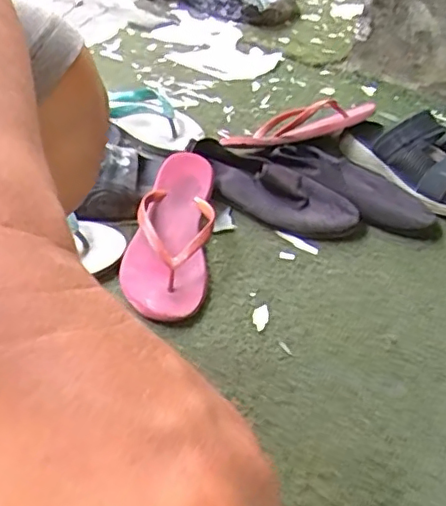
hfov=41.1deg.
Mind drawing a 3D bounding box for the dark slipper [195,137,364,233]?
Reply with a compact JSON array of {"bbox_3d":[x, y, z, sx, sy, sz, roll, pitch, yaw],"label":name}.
[{"bbox_3d":[0.062,-0.081,0.773,0.228,0.039,0.082,25,45,19],"label":"dark slipper"}]

